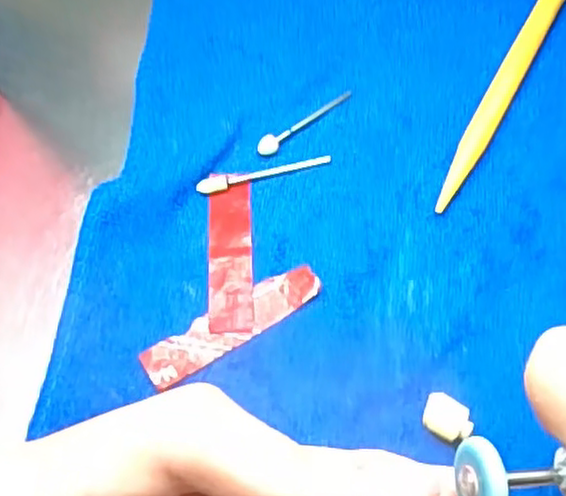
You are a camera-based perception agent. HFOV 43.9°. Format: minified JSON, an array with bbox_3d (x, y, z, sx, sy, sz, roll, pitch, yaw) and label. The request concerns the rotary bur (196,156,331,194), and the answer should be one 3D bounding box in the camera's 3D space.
[{"bbox_3d":[-0.006,-0.026,0.241,0.047,0.004,0.006,-15,61,-5],"label":"rotary bur"}]

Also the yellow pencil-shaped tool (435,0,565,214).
[{"bbox_3d":[0.084,-0.064,0.256,0.009,0.007,0.132,26,65,17],"label":"yellow pencil-shaped tool"}]

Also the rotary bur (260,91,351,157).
[{"bbox_3d":[0.008,-0.046,0.251,0.043,0.005,0.006,-39,66,-17],"label":"rotary bur"}]

